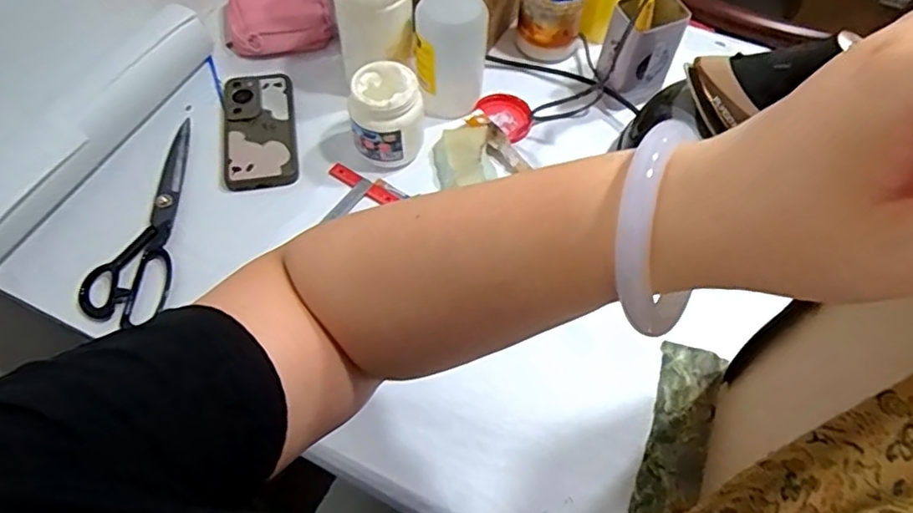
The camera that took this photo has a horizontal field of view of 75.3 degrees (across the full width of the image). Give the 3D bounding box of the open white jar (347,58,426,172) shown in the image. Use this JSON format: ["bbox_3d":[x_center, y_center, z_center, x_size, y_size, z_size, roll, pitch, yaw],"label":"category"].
[{"bbox_3d":[-0.073,-0.150,0.643,0.077,0.093,0.080,1,59,-1],"label":"open white jar"}]

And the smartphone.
[{"bbox_3d":[-0.227,-0.150,0.687,0.080,0.013,0.169,-8,60,-6],"label":"smartphone"}]

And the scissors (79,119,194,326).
[{"bbox_3d":[-0.330,-0.046,0.621,0.078,0.018,0.243,-3,59,-3],"label":"scissors"}]

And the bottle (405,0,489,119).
[{"bbox_3d":[-0.007,-0.239,0.646,0.083,0.167,0.071,-1,59,-2],"label":"bottle"}]

